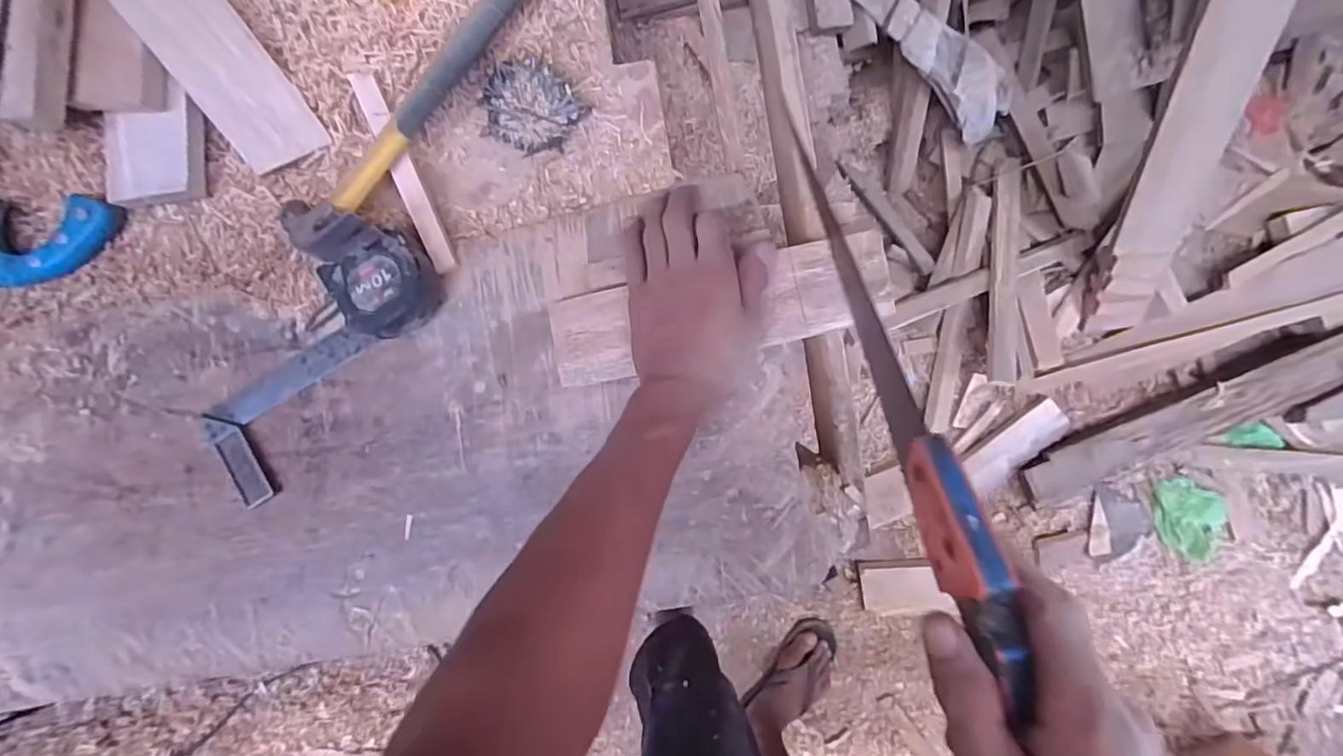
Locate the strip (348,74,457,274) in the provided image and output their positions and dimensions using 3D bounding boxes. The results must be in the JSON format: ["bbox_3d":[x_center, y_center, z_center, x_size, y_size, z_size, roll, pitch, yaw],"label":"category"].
[{"bbox_3d":[-0.236,-0.181,0.507,0.020,0.013,0.188,-24,83,3],"label":"strip"}]

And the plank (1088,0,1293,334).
[{"bbox_3d":[0.706,-0.306,0.793,0.099,0.675,0.050,-20,49,6],"label":"plank"}]

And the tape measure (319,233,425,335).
[{"bbox_3d":[-0.242,-0.076,0.493,0.076,0.044,0.079,-31,83,2],"label":"tape measure"}]

